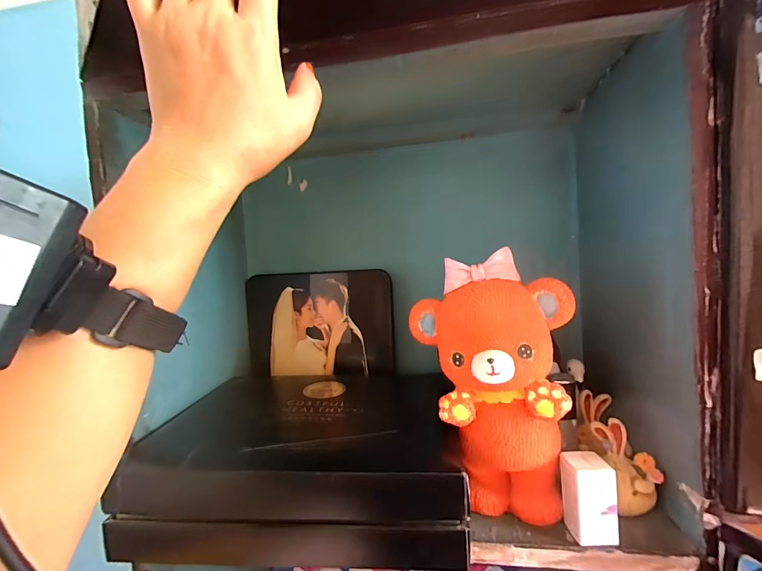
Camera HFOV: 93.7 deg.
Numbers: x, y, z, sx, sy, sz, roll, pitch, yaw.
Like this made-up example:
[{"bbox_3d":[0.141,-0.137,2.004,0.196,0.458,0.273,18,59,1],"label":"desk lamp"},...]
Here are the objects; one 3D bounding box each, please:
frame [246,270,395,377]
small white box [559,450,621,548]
[{"bbox_3d":[-0.102,0.061,0.574,0.243,0.160,0.011,-3,1,12],"label":"frame"},{"bbox_3d":[0.187,0.192,0.324,0.036,0.067,0.031,-3,1,2],"label":"small white box"}]

